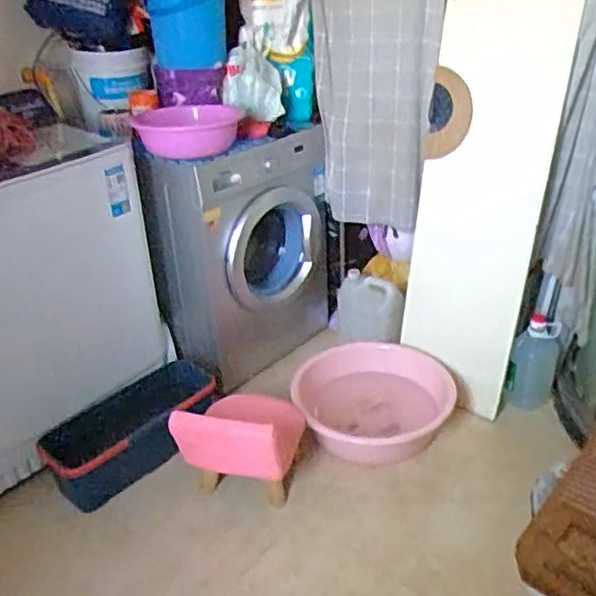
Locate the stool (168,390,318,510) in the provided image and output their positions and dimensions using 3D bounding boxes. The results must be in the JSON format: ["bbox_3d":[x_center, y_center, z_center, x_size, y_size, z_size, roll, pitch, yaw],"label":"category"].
[{"bbox_3d":[-0.146,0.357,1.778,0.320,0.273,0.347,0,29,6],"label":"stool"}]

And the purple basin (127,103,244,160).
[{"bbox_3d":[-0.331,-0.502,1.898,0.333,0.111,0.293,-7,29,-6],"label":"purple basin"}]

